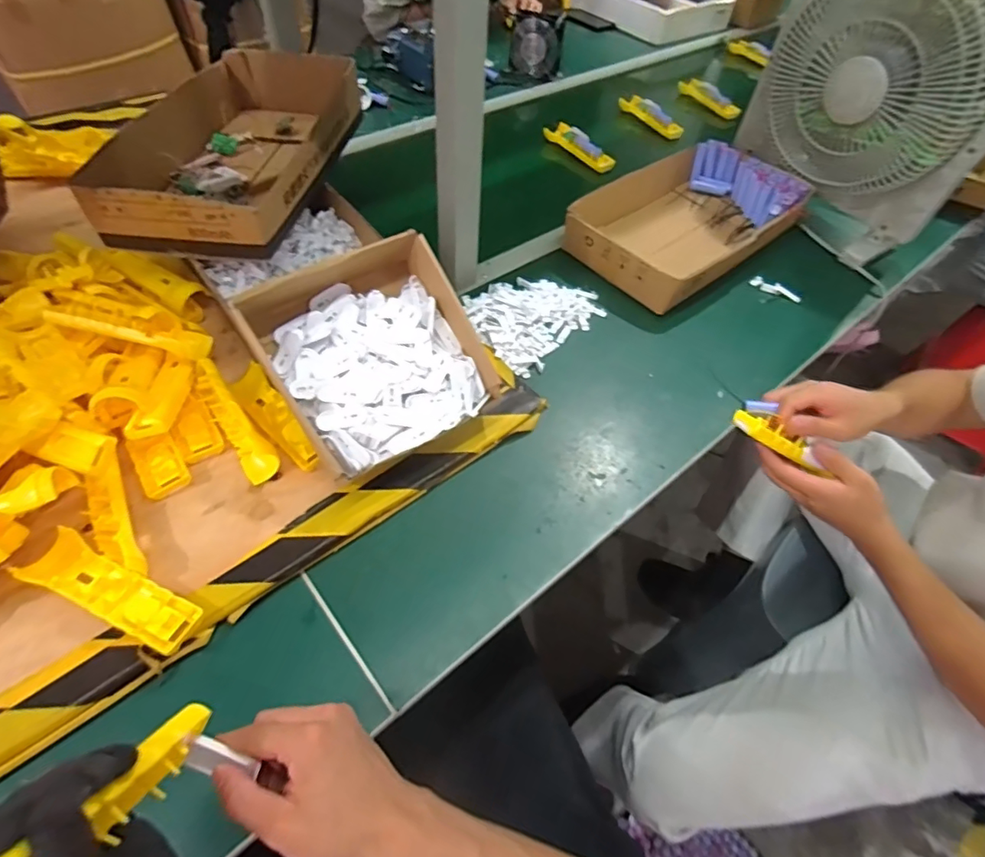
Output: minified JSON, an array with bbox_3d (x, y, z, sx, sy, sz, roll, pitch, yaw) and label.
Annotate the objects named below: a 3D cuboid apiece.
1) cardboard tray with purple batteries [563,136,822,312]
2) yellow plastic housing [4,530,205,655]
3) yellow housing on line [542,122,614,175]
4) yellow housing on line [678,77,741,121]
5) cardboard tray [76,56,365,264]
[{"bbox_3d":[0.320,-0.346,0.873,0.251,0.080,0.401,39,59,21],"label":"cardboard tray with purple batteries"},{"bbox_3d":[-0.337,0.148,0.475,0.155,0.045,0.048,21,54,10],"label":"yellow plastic housing"},{"bbox_3d":[0.172,-0.558,1.047,0.164,0.037,0.042,40,60,22],"label":"yellow housing on line"},{"bbox_3d":[0.508,-0.775,1.237,0.030,0.034,0.186,-23,59,-21],"label":"yellow housing on line"},{"bbox_3d":[-0.334,-0.380,0.718,0.215,0.081,0.414,10,53,2],"label":"cardboard tray"}]

